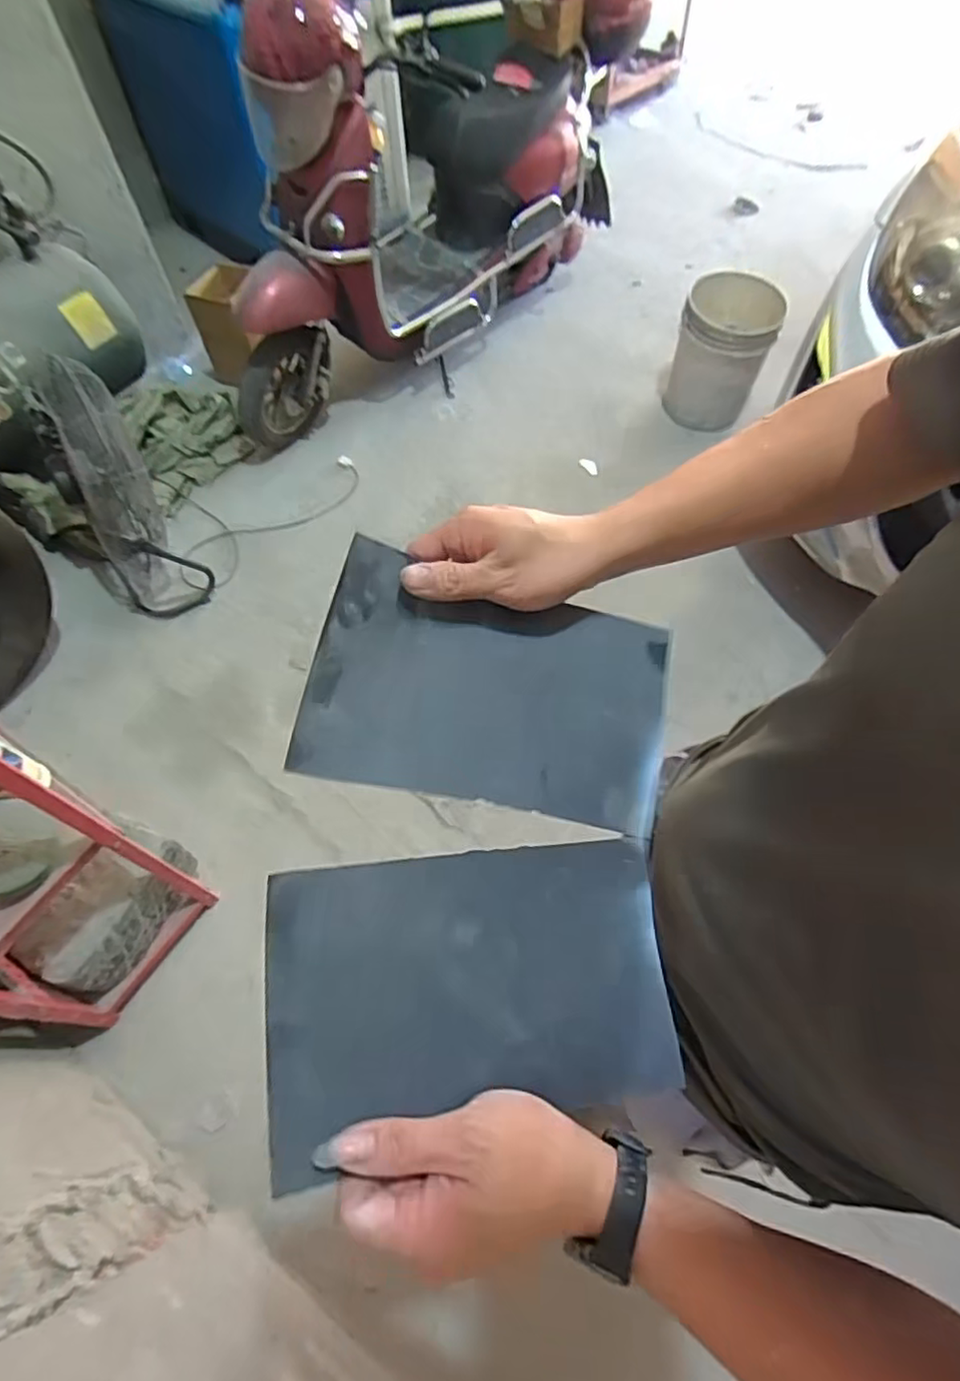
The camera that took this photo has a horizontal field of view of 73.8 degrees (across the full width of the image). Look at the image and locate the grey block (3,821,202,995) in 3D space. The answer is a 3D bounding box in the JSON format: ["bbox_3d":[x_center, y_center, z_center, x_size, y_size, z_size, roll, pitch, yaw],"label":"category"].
[{"bbox_3d":[-0.716,0.431,1.272,0.152,0.165,0.306,28,64,16],"label":"grey block"}]

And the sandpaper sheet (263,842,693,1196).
[{"bbox_3d":[0.004,0.159,0.349,0.225,0.010,0.136,1,73,-21],"label":"sandpaper sheet"}]

